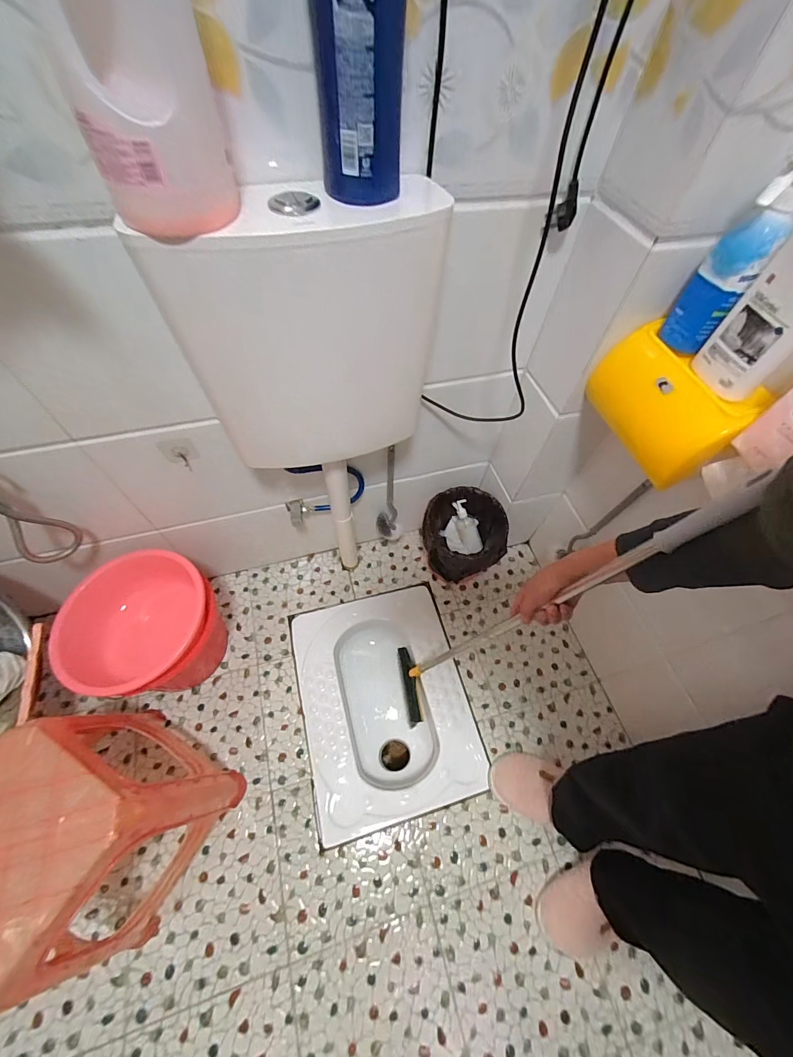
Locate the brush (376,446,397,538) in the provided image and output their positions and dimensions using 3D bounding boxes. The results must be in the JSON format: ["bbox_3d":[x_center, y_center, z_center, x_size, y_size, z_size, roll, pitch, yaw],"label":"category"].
[{"bbox_3d":[-0.024,-0.083,1.055,0.059,0.302,0.083,5,59,-1],"label":"brush"}]

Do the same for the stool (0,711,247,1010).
[{"bbox_3d":[-0.531,0.544,0.701,0.266,0.455,0.289,30,63,15],"label":"stool"}]

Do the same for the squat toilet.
[{"bbox_3d":[-0.035,0.491,1.122,0.425,0.194,0.548,-12,61,-11],"label":"squat toilet"}]

